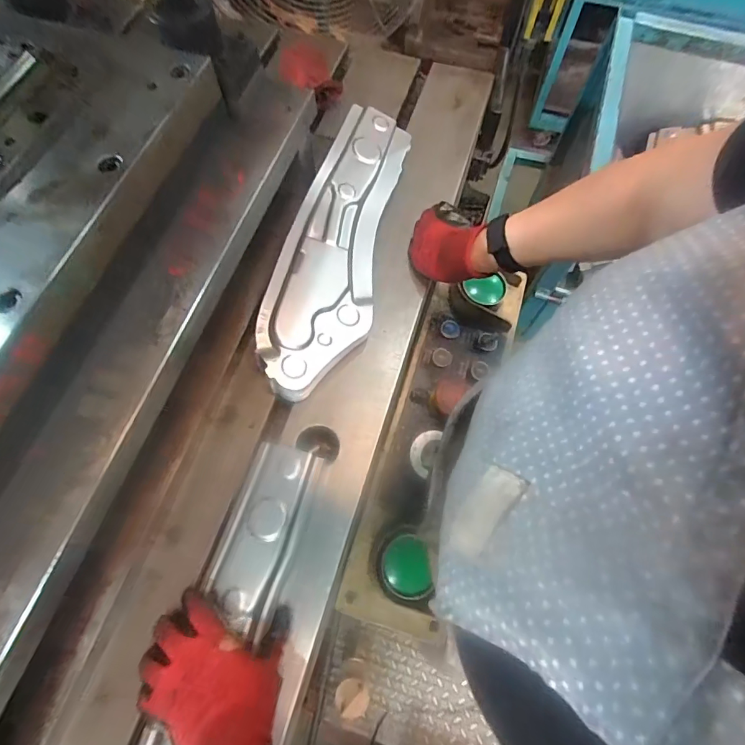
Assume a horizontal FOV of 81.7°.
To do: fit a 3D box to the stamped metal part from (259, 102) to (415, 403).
[{"bbox_3d":[-0.039,-0.175,0.583,0.125,0.073,0.440,14,68,6],"label":"stamped metal part"}]

